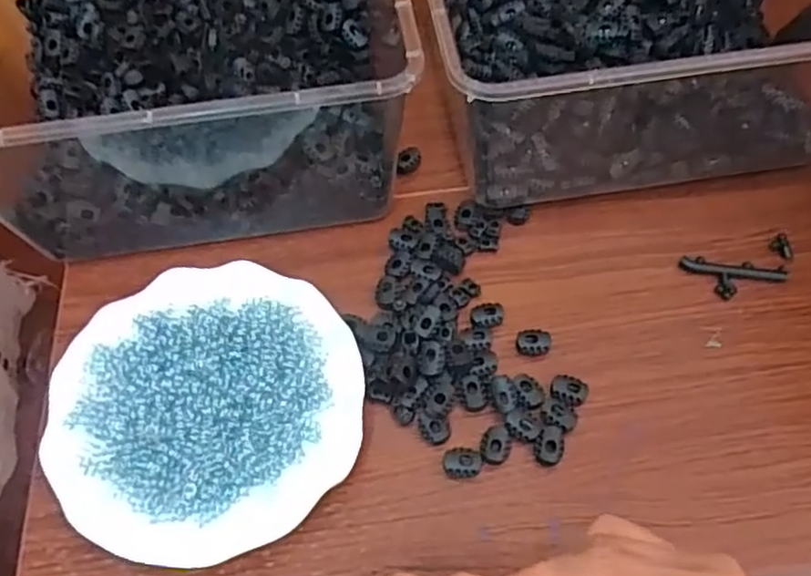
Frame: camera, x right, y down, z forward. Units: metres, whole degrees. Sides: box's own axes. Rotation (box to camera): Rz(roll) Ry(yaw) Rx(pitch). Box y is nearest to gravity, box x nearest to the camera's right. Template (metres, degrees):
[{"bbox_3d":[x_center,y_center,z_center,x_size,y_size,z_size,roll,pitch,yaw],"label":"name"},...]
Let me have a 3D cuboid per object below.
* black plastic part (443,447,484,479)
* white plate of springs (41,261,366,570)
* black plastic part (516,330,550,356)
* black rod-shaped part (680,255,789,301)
[{"bbox_3d":[0.034,0.104,0.398,0.023,0.011,0.016,1,60,2],"label":"black plastic part"},{"bbox_3d":[-0.119,0.071,0.414,0.180,0.031,0.180,-1,60,1],"label":"white plate of springs"},{"bbox_3d":[0.084,0.036,0.437,0.022,0.011,0.016,11,61,8],"label":"black plastic part"},{"bbox_3d":[0.226,-0.006,0.460,0.069,0.005,0.029,7,60,6],"label":"black rod-shaped part"}]

